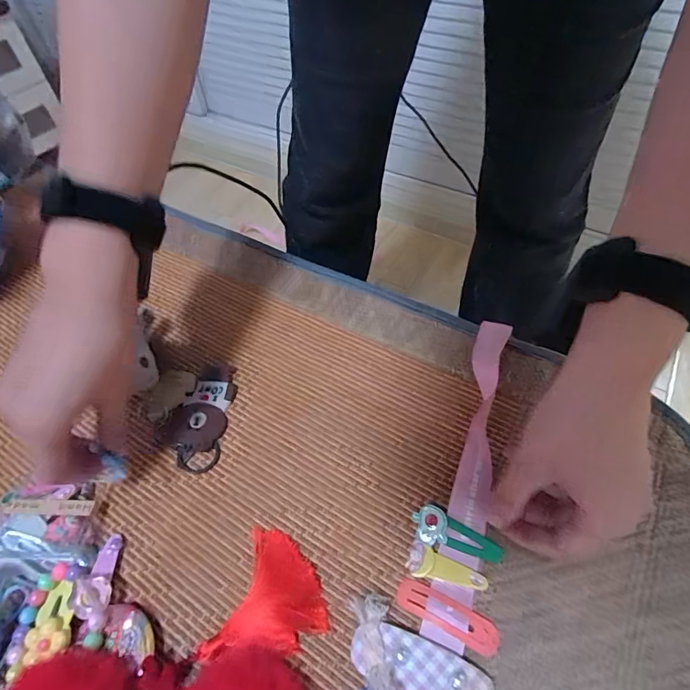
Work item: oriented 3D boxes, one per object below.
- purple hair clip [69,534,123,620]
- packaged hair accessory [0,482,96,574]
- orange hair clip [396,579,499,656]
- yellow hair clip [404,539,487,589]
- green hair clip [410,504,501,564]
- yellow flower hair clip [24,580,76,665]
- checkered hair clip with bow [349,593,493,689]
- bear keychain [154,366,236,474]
[{"bbox_3d":[-0.152,0.143,0.266,0.019,0.011,0.048,-2,38,3],"label":"purple hair clip"},{"bbox_3d":[-0.203,0.119,0.285,0.066,0.016,0.054,-6,53,-2],"label":"packaged hair accessory"},{"bbox_3d":[0.058,0.154,0.243,0.058,0.007,0.017,23,58,18],"label":"orange hair clip"},{"bbox_3d":[0.060,0.136,0.254,0.046,0.005,0.018,22,57,18],"label":"yellow hair clip"},{"bbox_3d":[0.070,0.119,0.264,0.056,0.011,0.021,22,55,5],"label":"green hair clip"},{"bbox_3d":[-0.173,0.161,0.250,0.024,0.005,0.041,-6,53,-2],"label":"yellow flower hair clip"},{"bbox_3d":[0.034,0.170,0.227,0.079,0.009,0.037,29,59,21],"label":"checkered hair clip with bow"},{"bbox_3d":[-0.114,0.053,0.334,0.047,0.011,0.088,5,54,6],"label":"bear keychain"}]

